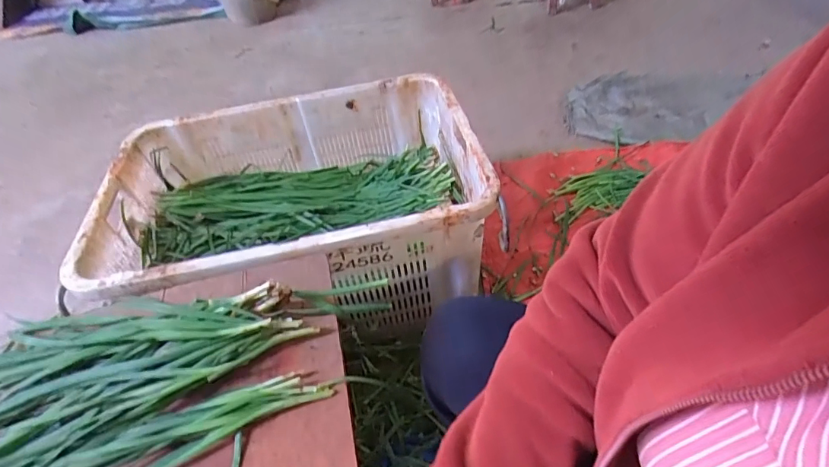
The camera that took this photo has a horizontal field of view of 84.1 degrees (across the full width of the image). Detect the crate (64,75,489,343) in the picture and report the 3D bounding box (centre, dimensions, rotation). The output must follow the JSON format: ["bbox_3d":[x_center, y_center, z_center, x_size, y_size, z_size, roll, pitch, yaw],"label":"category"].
[{"bbox_3d":[-0.212,-0.038,0.905,0.655,0.265,0.456,-14,45,-6],"label":"crate"}]

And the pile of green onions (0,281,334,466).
[{"bbox_3d":[-0.322,0.178,0.497,0.438,0.062,0.291,-11,45,-3],"label":"pile of green onions"}]

